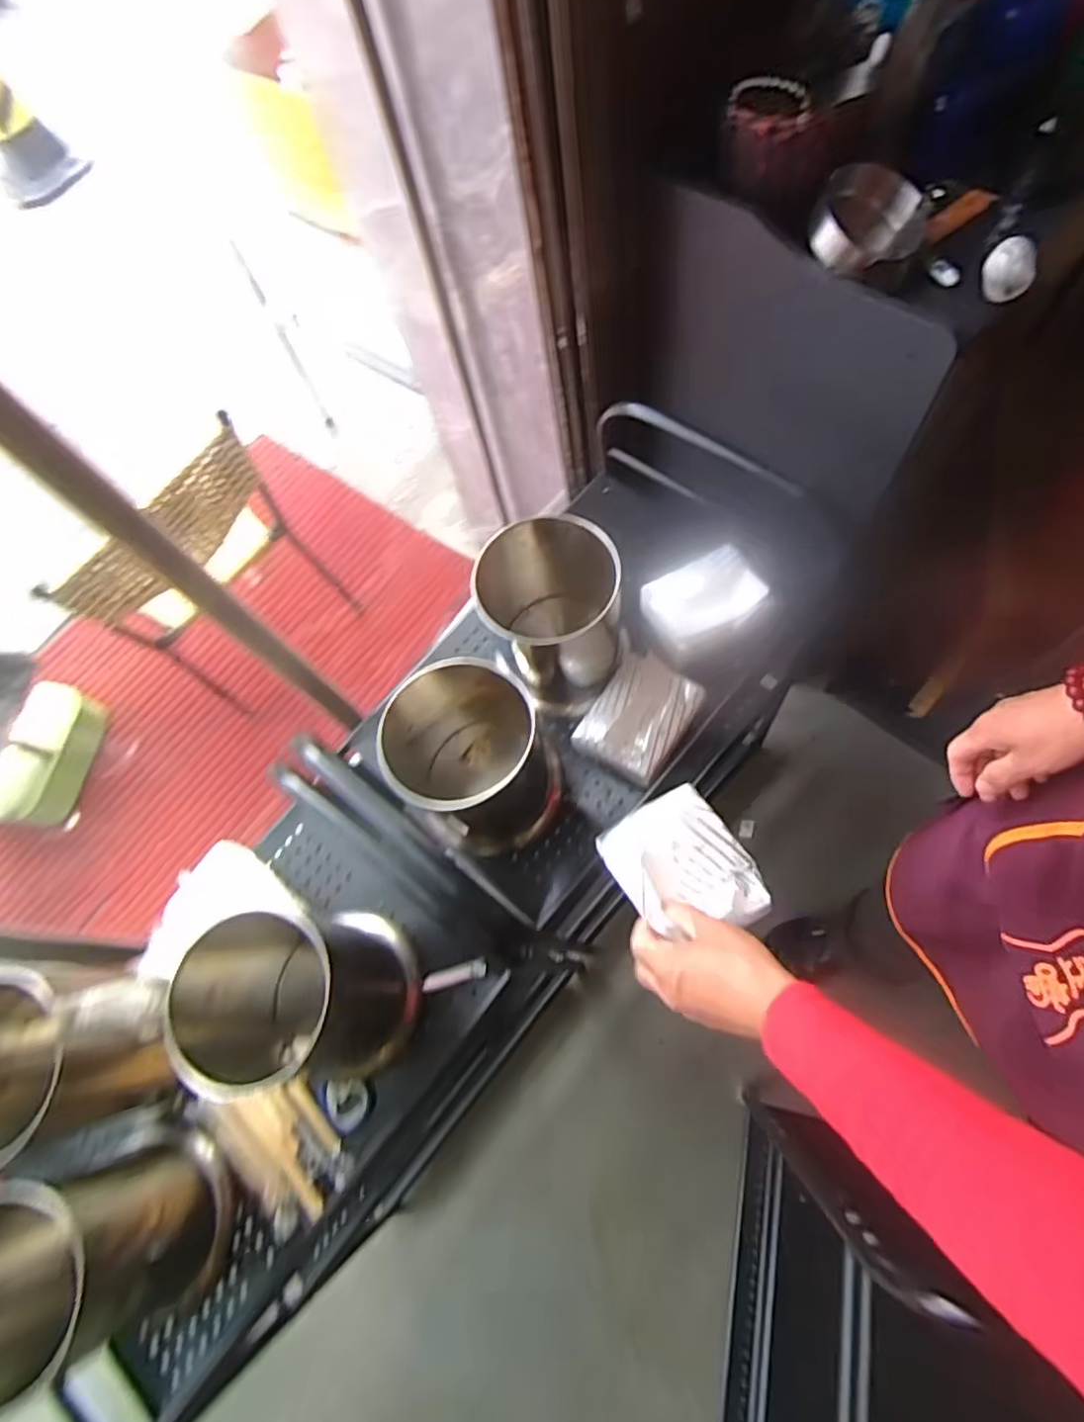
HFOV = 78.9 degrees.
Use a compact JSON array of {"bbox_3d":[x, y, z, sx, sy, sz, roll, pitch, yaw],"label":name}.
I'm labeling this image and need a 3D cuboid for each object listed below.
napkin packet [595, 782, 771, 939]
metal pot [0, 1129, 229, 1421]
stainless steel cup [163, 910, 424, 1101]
[{"bbox_3d":[0.107,0.119,0.498,0.087,0.038,0.112,-34,69,-11],"label":"napkin packet"},{"bbox_3d":[-0.367,0.443,0.532,0.128,0.193,0.128,-1,66,3],"label":"metal pot"},{"bbox_3d":[-0.195,0.240,0.566,0.136,0.186,0.142,-1,66,3],"label":"stainless steel cup"}]

